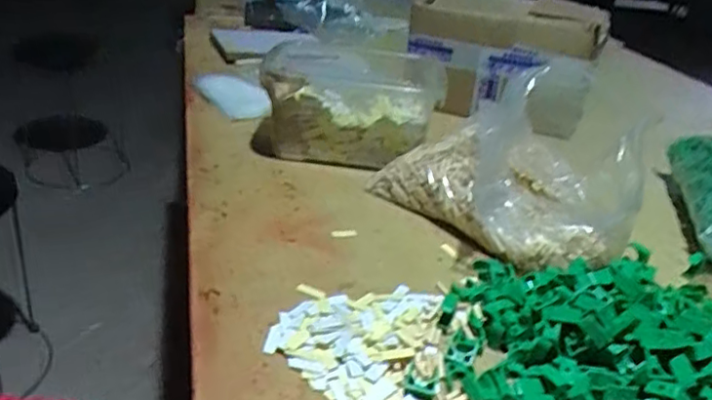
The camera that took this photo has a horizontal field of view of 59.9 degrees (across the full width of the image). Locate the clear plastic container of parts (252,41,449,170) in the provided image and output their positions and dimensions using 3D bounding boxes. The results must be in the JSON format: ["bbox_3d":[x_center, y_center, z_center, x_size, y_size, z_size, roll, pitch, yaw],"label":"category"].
[{"bbox_3d":[-0.011,-0.124,0.845,0.245,0.133,0.157,8,28,2],"label":"clear plastic container of parts"}]

